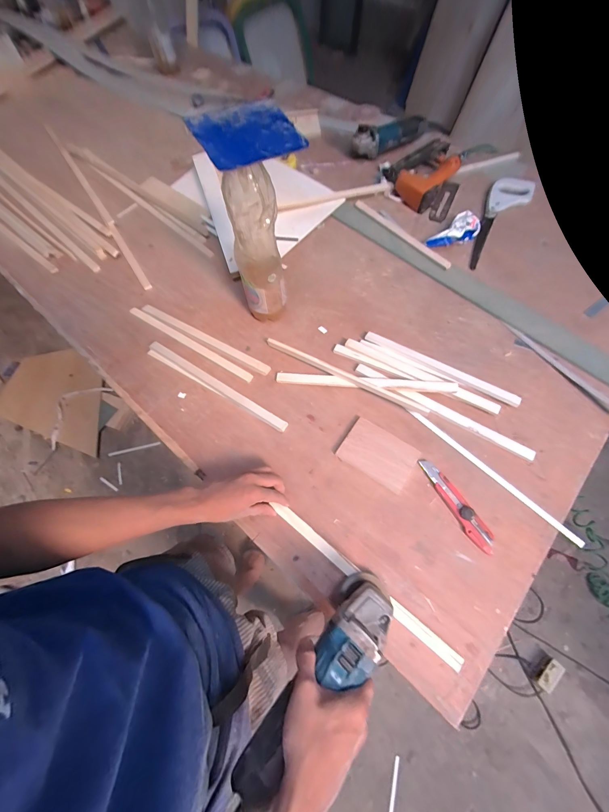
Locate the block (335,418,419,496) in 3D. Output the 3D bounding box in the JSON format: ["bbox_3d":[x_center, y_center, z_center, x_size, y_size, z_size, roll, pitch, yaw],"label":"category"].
[{"bbox_3d":[0.135,0.087,0.550,0.127,0.007,0.091,31,71,15],"label":"block"}]

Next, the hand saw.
[{"bbox_3d":[0.500,-0.495,0.790,0.100,0.020,0.377,32,71,15],"label":"hand saw"}]

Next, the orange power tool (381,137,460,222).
[{"bbox_3d":[0.316,-0.632,0.822,0.214,0.059,0.223,18,68,10],"label":"orange power tool"}]

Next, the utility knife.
[{"bbox_3d":[0.252,0.161,0.502,0.033,0.016,0.162,-29,68,-10],"label":"utility knife"}]

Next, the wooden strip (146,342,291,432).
[{"bbox_3d":[-0.185,-0.047,0.633,0.362,0.015,0.026,30,71,14],"label":"wooden strip"}]

